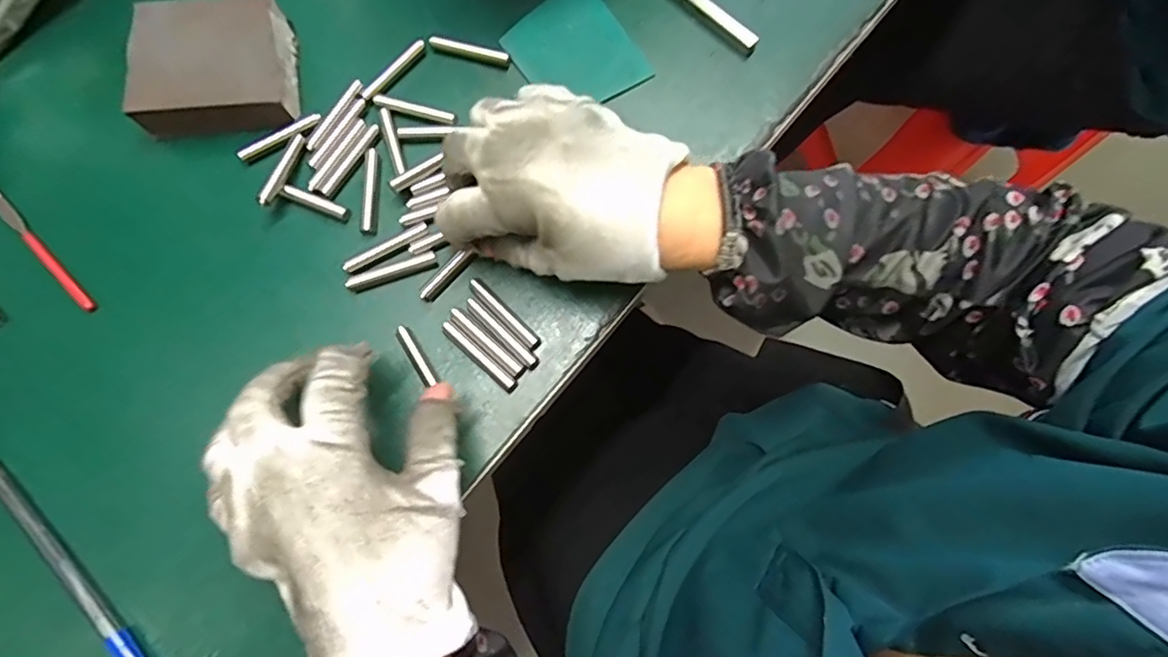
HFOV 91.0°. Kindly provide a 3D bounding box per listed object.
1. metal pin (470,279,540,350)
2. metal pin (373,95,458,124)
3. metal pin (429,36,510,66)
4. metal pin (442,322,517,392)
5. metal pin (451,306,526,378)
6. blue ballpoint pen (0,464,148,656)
[{"bbox_3d":[-0.042,-0.008,0.300,0.048,0.006,0.008,44,82,9],"label":"metal pin"},{"bbox_3d":[-0.096,-0.124,0.326,0.048,0.004,0.006,15,78,4],"label":"metal pin"},{"bbox_3d":[-0.067,-0.163,0.336,0.048,0.007,0.007,16,78,4],"label":"metal pin"},{"bbox_3d":[-0.054,0.014,0.294,0.049,0.007,0.007,41,81,9],"label":"metal pin"},{"bbox_3d":[-0.050,0.007,0.295,0.049,0.006,0.008,41,81,9],"label":"metal pin"},{"bbox_3d":[-0.248,0.109,0.271,0.141,0.006,0.008,44,82,9],"label":"blue ballpoint pen"}]

